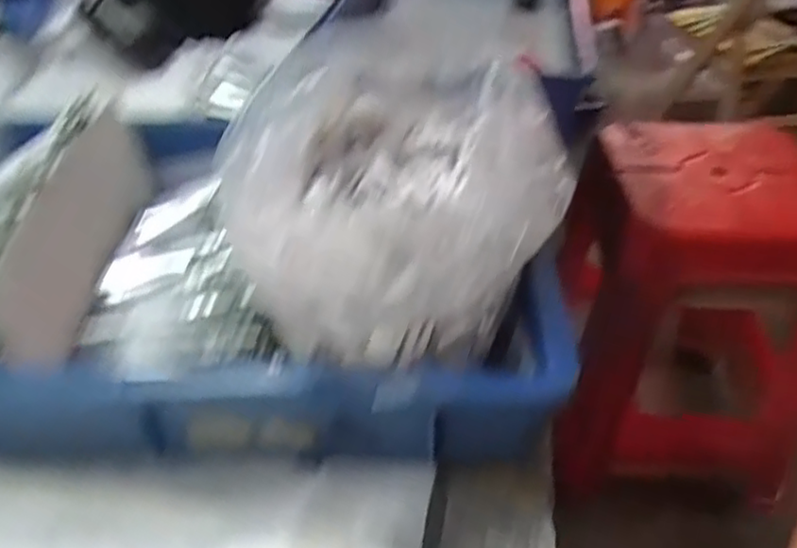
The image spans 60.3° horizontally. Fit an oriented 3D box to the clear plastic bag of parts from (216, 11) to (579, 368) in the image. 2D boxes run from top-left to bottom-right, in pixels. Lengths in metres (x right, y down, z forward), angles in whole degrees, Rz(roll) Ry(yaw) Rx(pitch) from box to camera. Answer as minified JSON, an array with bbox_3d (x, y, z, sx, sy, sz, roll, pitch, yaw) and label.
[{"bbox_3d":[-0.001,-0.049,0.393,0.180,0.102,0.202,19,42,22],"label":"clear plastic bag of parts"}]

